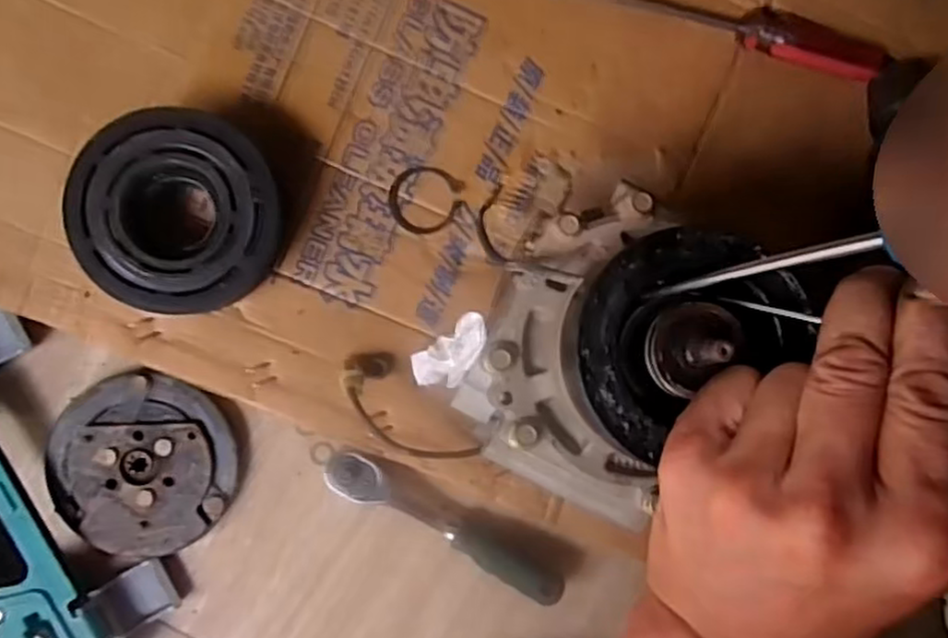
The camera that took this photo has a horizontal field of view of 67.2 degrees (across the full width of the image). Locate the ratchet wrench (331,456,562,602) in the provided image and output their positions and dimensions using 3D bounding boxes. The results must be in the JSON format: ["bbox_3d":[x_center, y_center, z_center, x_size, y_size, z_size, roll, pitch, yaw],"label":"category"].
[{"bbox_3d":[-0.017,0.121,0.410,0.149,0.022,0.024,33,91,-6],"label":"ratchet wrench"}]

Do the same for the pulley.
[{"bbox_3d":[-0.152,-0.055,0.374,0.097,0.036,0.101,0,94,-4],"label":"pulley"}]

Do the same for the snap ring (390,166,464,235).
[{"bbox_3d":[-0.027,-0.068,0.406,0.041,0.004,0.037,0,94,-4],"label":"snap ring"}]

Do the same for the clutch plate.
[{"bbox_3d":[-0.184,0.080,0.395,0.096,0.012,0.097,-26,95,-2],"label":"clutch plate"}]

